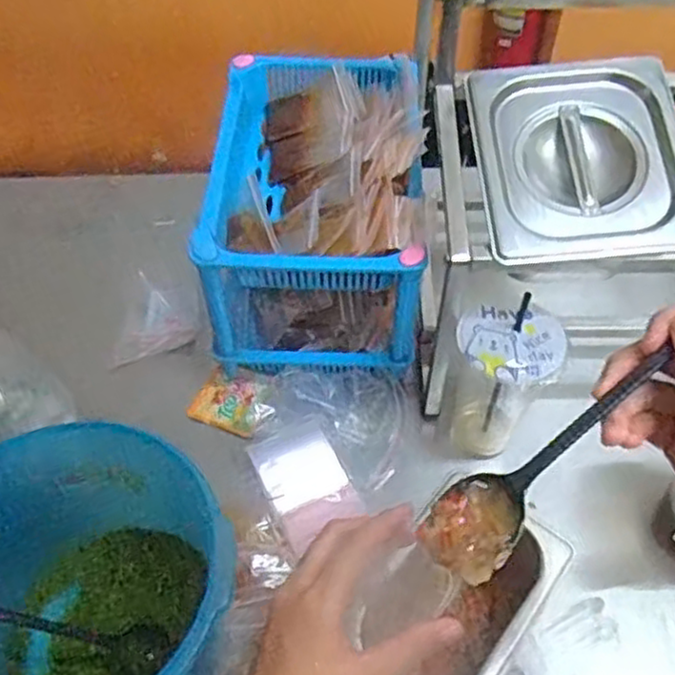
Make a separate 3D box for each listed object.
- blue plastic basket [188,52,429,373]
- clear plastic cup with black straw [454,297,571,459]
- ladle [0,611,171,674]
[{"bbox_3d":[-0.019,-0.130,0.736,0.199,0.188,0.295,2,54,1],"label":"blue plastic basket"},{"bbox_3d":[0.145,0.044,0.650,0.087,0.164,0.088,0,54,0],"label":"clear plastic cup with black straw"},{"bbox_3d":[-0.210,0.209,0.505,0.026,0.209,0.042,-24,46,32],"label":"ladle"}]

